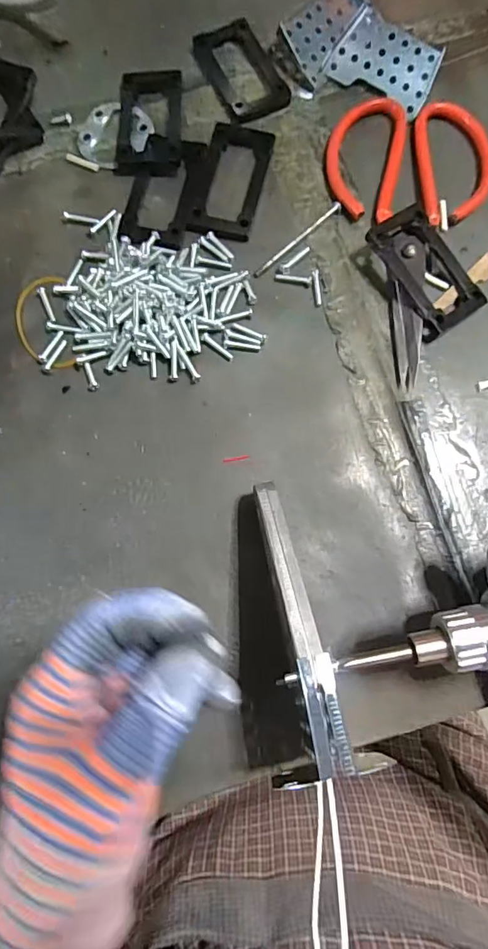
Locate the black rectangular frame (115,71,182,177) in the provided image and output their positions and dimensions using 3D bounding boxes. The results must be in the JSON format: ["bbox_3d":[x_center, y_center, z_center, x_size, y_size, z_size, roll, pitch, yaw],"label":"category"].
[{"bbox_3d":[-0.062,-0.233,0.324,0.043,0.009,0.075,1,79,0],"label":"black rectangular frame"}]

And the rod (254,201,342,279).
[{"bbox_3d":[0.034,-0.150,0.312,0.074,0.004,0.006,-42,82,-7],"label":"rod"}]

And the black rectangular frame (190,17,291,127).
[{"bbox_3d":[-0.002,-0.276,0.337,0.046,0.005,0.076,-26,80,-4],"label":"black rectangular frame"}]

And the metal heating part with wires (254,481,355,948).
[{"bbox_3d":[0.027,0.093,0.202,0.022,0.020,0.206,-7,60,-1],"label":"metal heating part with wires"}]

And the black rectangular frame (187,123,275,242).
[{"bbox_3d":[-0.008,-0.192,0.320,0.040,0.005,0.084,13,80,3],"label":"black rectangular frame"}]

